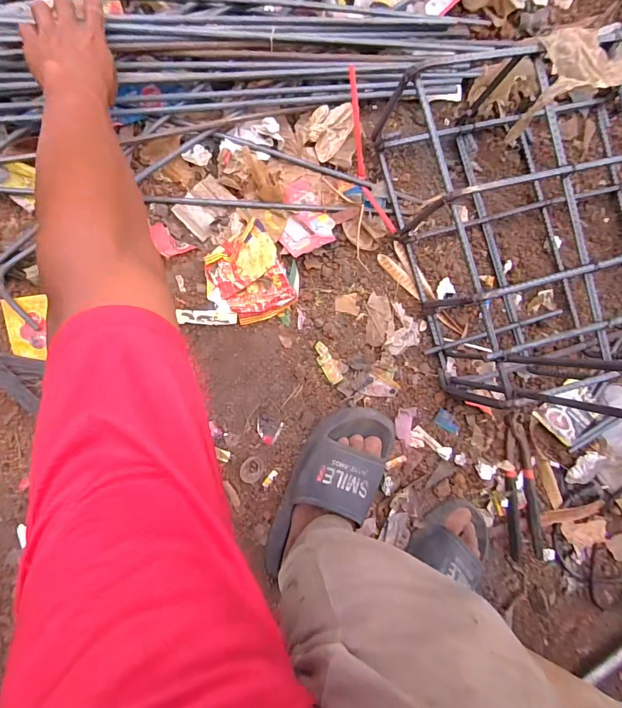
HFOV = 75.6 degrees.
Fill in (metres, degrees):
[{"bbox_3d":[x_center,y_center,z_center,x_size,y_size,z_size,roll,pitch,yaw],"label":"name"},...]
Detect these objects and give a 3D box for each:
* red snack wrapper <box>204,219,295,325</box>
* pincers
[{"bbox_3d":[-0.080,-0.103,0.546,0.093,0.033,0.114,-33,97,-5],"label":"red snack wrapper"},{"bbox_3d":[0.331,0.211,0.630,0.057,0.020,0.225,-7,94,-8],"label":"pincers"}]

